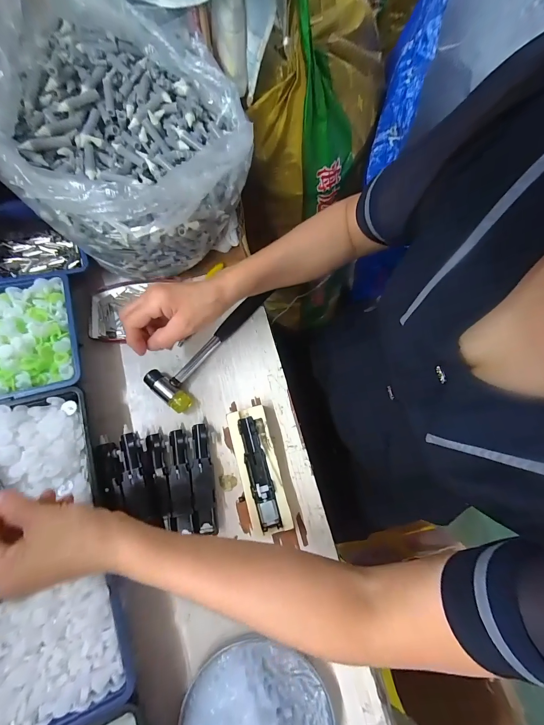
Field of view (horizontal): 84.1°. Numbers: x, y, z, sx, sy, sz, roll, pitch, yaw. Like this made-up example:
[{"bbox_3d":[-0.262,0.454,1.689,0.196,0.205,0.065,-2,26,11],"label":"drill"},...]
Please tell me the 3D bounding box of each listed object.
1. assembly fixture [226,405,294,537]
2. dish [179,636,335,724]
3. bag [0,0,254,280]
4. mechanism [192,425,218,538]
[{"bbox_3d":[-0.015,0.121,0.349,0.044,0.030,0.136,-15,75,-6],"label":"assembly fixture"},{"bbox_3d":[-0.014,0.354,0.282,0.141,0.026,0.141,1,74,-2],"label":"dish"},{"bbox_3d":[-0.160,-0.254,0.337,0.233,0.173,0.261,-24,76,-9],"label":"bag"},{"bbox_3d":[-0.080,0.132,0.350,0.023,0.019,0.117,-8,74,-4],"label":"mechanism"}]

